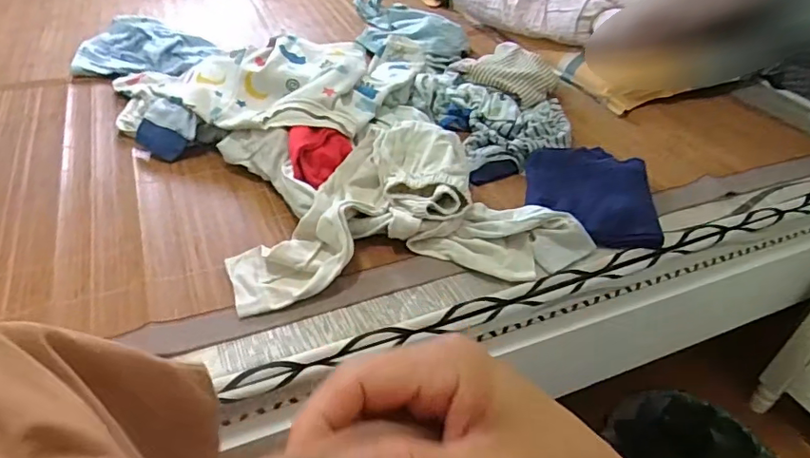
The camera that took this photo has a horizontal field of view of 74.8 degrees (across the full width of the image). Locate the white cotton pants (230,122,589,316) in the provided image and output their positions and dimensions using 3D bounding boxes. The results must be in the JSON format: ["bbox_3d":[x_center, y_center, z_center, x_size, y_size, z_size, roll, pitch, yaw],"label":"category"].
[{"bbox_3d":[-0.003,-0.036,0.702,0.441,0.077,0.269,-6,41,-11],"label":"white cotton pants"}]

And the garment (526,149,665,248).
[{"bbox_3d":[0.265,-0.050,0.753,0.176,0.030,0.196,5,40,2],"label":"garment"}]

